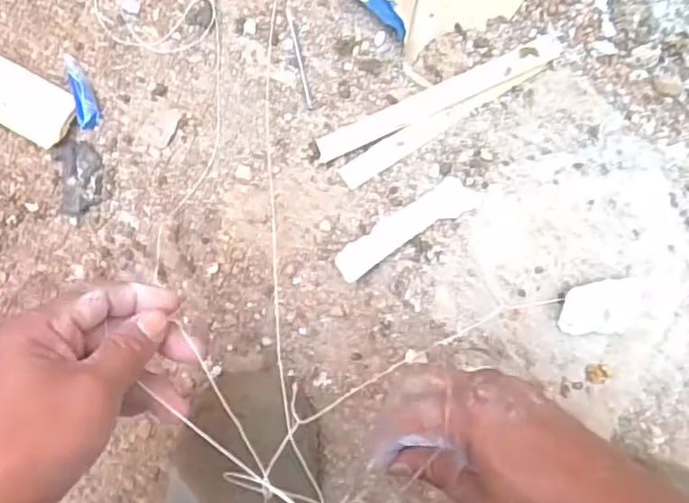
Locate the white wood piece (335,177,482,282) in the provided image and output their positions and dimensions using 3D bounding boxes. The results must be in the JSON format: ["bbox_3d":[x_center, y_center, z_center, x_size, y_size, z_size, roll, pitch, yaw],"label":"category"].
[{"bbox_3d":[0.043,-0.017,0.449,0.107,0.015,0.026,-32,91,3],"label":"white wood piece"}]

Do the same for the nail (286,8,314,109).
[{"bbox_3d":[-0.032,-0.137,0.454,0.004,0.004,0.074,-12,92,3],"label":"nail"}]

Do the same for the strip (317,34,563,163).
[{"bbox_3d":[0.066,-0.108,0.450,0.181,0.010,0.018,-24,91,3],"label":"strip"}]

